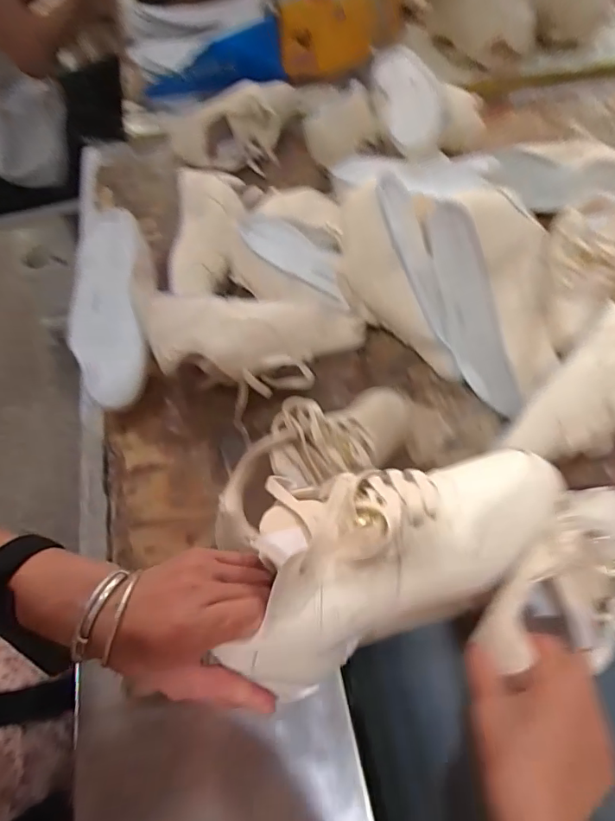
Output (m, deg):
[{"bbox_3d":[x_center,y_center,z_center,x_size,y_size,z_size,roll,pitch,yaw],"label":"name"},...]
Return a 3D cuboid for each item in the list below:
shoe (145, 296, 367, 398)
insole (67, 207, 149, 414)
[{"bbox_3d":[-0.050,-0.069,0.545,0.237,0.100,0.090,-6,59,-3],"label":"shoe"},{"bbox_3d":[-0.244,-0.118,0.597,0.082,0.013,0.228,-3,101,-14],"label":"insole"}]

